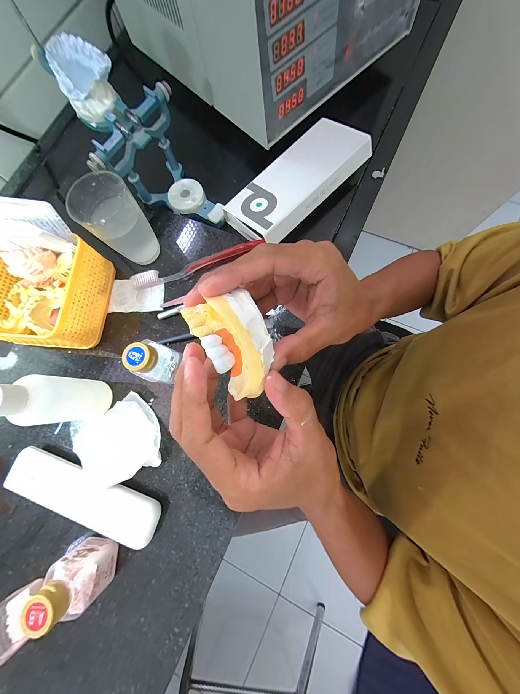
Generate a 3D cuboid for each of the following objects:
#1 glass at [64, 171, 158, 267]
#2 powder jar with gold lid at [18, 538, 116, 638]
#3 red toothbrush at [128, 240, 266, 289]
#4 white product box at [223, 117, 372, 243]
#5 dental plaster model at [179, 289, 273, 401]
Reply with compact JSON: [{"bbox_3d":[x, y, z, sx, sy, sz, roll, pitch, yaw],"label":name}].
[{"bbox_3d":[-0.175,-0.153,0.289,0.063,0.092,0.069,-1,77,4],"label":"glass"},{"bbox_3d":[-0.178,0.225,0.221,0.042,0.074,0.038,5,78,5],"label":"powder jar with gold lid"},{"bbox_3d":[-0.086,-0.113,0.315,0.182,0.018,0.018,-16,77,0],"label":"red toothbrush"},{"bbox_3d":[0.056,-0.244,0.329,0.215,0.024,0.098,-43,78,-6],"label":"white product box"},{"bbox_3d":[-0.013,-0.002,0.131,0.036,0.022,0.058,-30,79,-5],"label":"dental plaster model"}]

